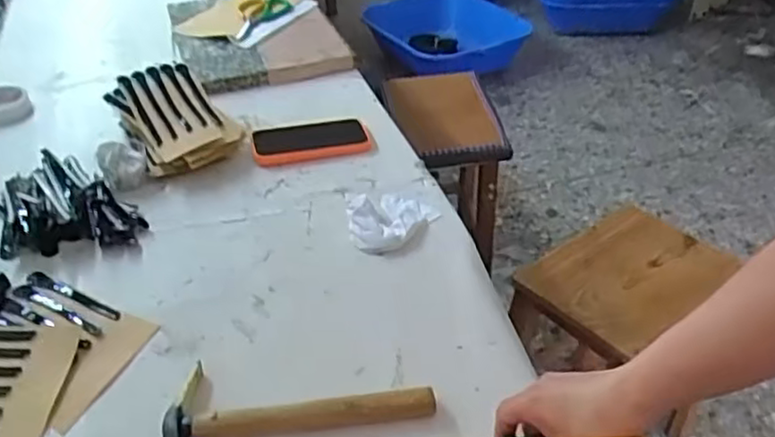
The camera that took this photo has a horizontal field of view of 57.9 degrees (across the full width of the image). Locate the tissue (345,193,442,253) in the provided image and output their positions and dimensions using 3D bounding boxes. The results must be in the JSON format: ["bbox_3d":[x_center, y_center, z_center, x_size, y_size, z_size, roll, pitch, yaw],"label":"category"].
[{"bbox_3d":[0.007,-0.005,0.865,0.111,0.021,0.116,-8,39,-8],"label":"tissue"}]

